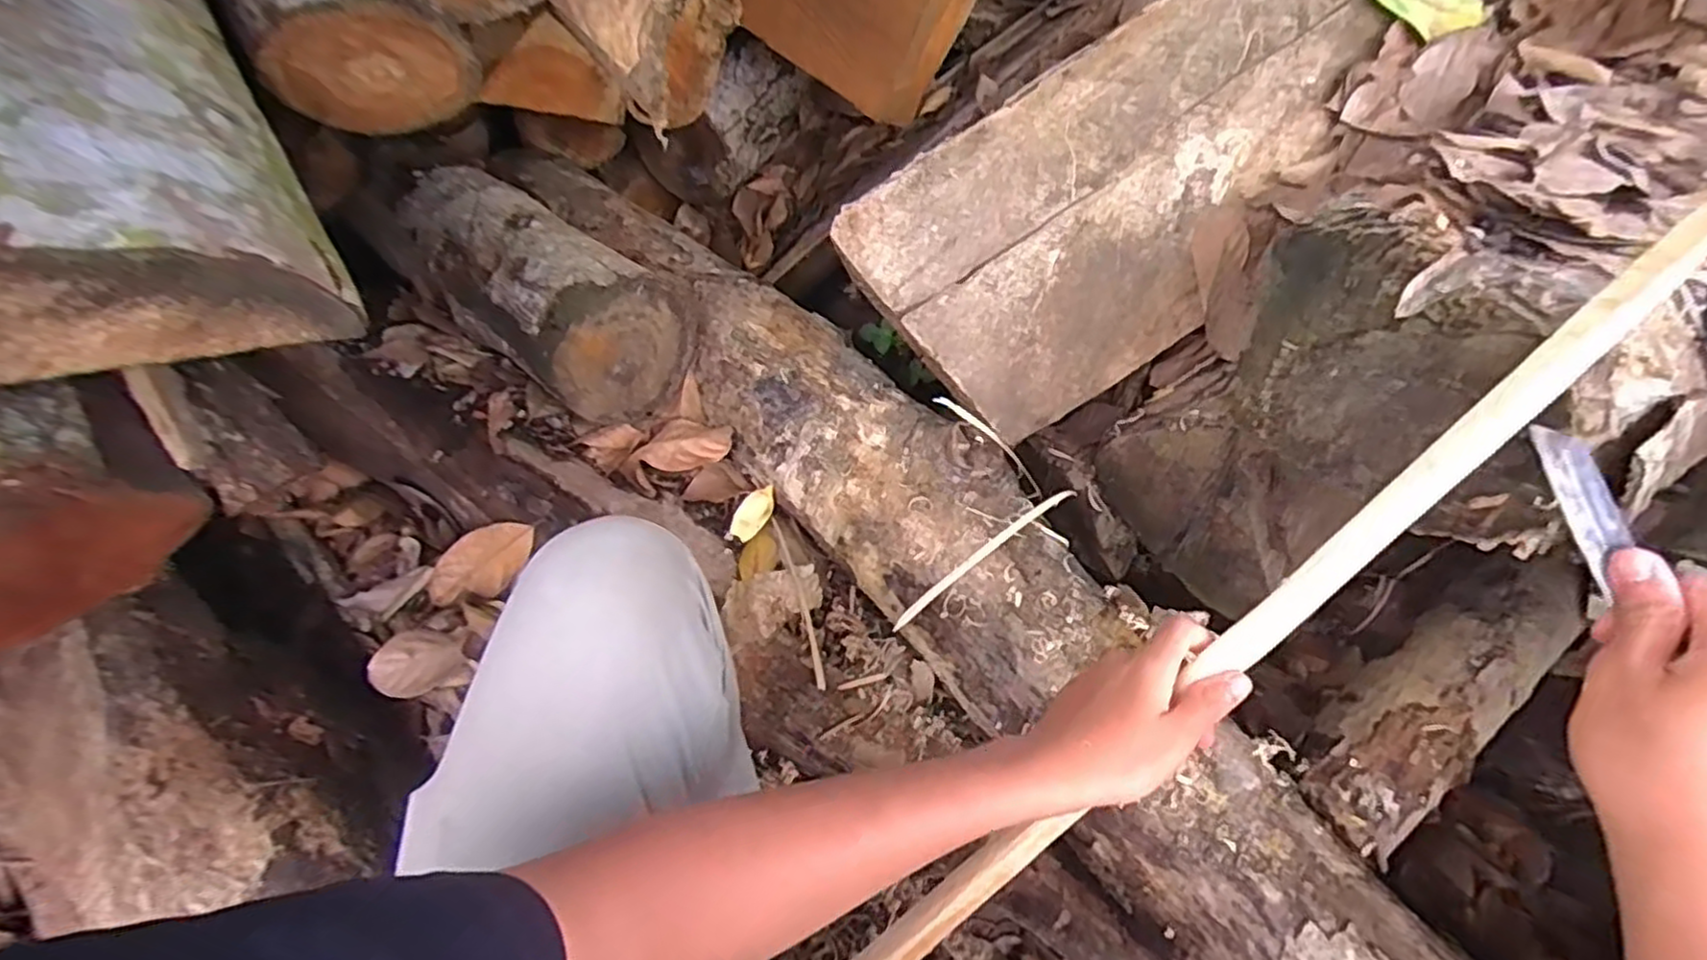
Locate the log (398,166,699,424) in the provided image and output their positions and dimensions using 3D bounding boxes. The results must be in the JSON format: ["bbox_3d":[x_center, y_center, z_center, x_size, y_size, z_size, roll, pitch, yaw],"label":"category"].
[{"bbox_3d":[-0.418,-0.259,0.900,0.462,0.158,0.170,35,60,18],"label":"log"}]

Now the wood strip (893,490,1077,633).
[{"bbox_3d":[0.134,0.072,0.720,0.235,0.040,0.011,-36,65,-11],"label":"wood strip"}]

